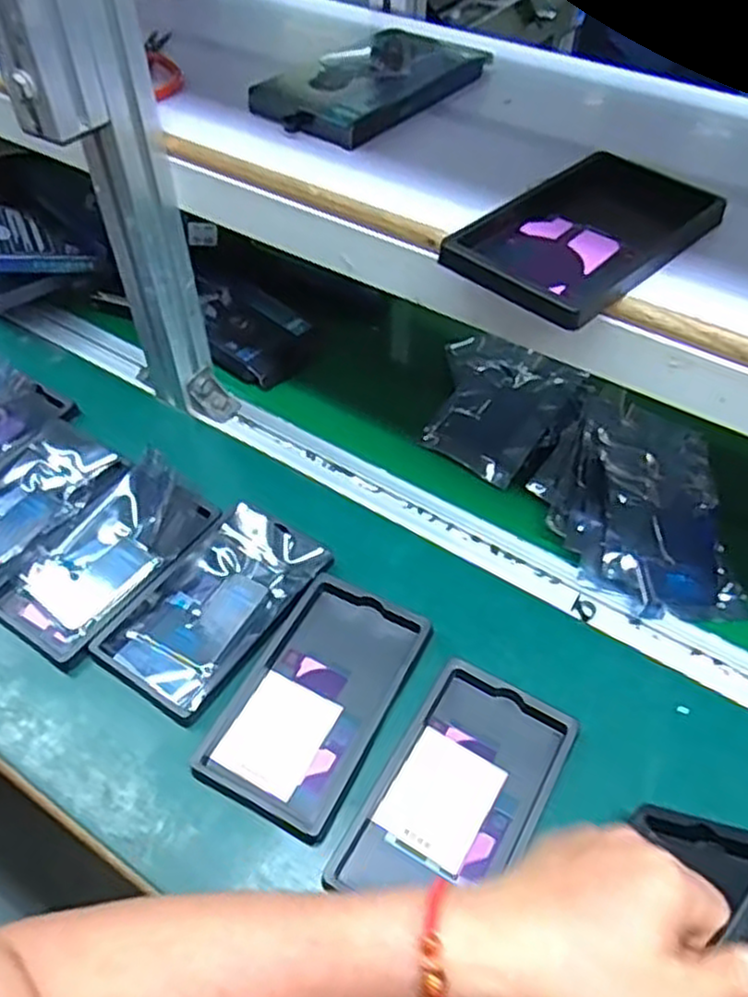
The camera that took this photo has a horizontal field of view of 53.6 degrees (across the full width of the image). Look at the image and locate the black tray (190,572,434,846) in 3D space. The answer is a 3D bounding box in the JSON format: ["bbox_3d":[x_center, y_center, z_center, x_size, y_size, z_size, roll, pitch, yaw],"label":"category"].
[{"bbox_3d":[-0.037,0.128,0.485,0.094,0.014,0.160,22,53,18],"label":"black tray"}]

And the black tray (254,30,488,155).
[{"bbox_3d":[-0.001,-0.313,0.561,0.100,0.019,0.180,31,56,24],"label":"black tray"}]

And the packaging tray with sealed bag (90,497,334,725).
[{"bbox_3d":[-0.111,0.074,0.532,0.095,0.014,0.159,29,55,22],"label":"packaging tray with sealed bag"}]

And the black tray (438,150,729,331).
[{"bbox_3d":[0.123,-0.156,0.431,0.097,0.012,0.162,36,58,27],"label":"black tray"}]

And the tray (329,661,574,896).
[{"bbox_3d":[0.051,0.180,0.448,0.091,0.019,0.152,26,54,20],"label":"tray"}]

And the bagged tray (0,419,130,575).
[{"bbox_3d":[-0.280,0.003,0.586,0.094,0.017,0.154,31,56,23],"label":"bagged tray"}]

